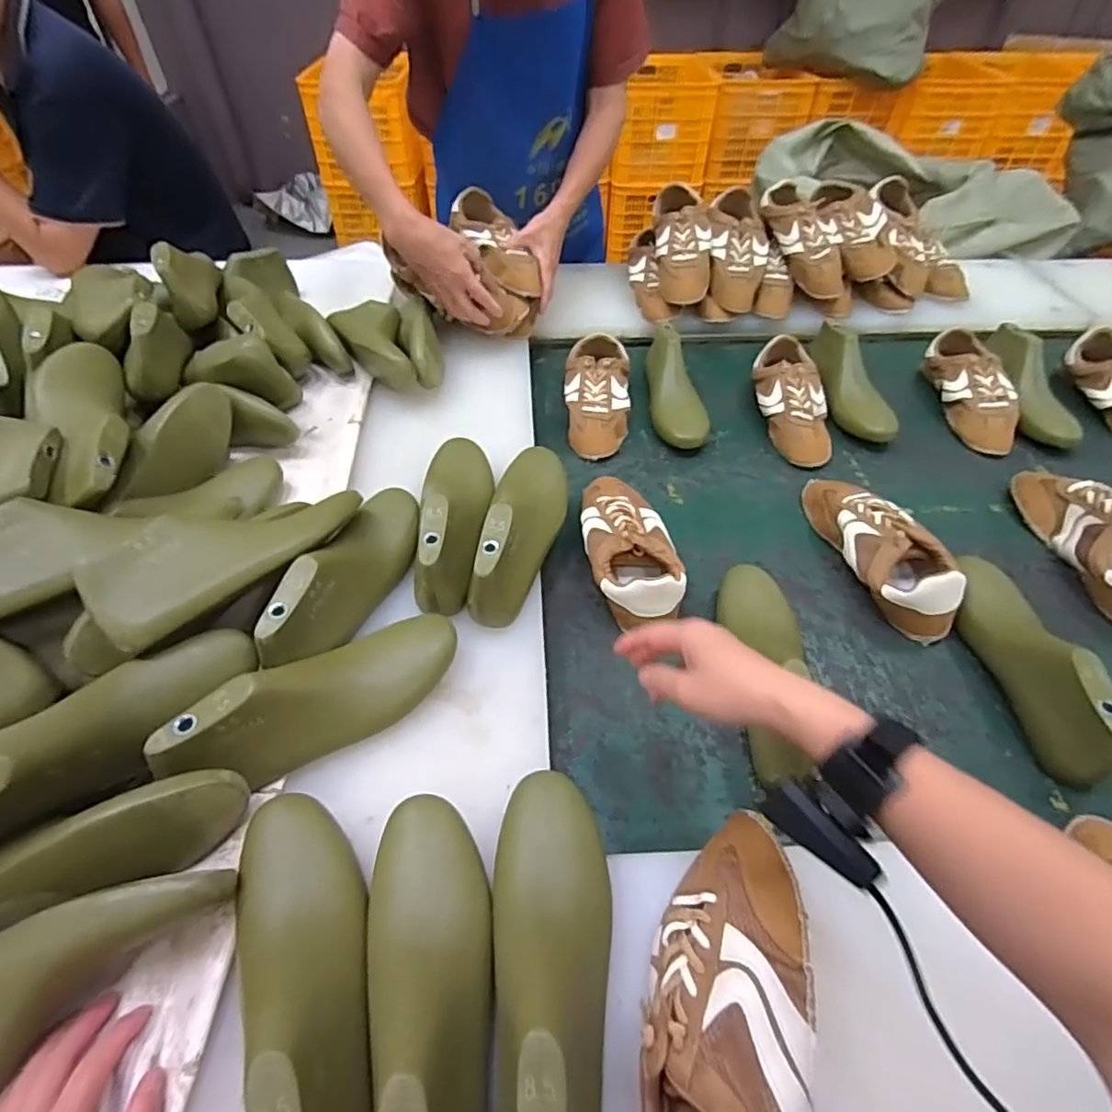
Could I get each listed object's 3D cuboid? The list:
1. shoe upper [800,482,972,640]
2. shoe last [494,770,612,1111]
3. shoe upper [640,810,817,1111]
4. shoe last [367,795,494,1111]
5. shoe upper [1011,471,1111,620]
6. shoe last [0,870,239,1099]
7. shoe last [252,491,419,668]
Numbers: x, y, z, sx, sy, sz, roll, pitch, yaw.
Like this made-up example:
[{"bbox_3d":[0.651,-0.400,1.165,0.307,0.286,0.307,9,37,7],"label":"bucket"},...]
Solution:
[{"bbox_3d":[0.389,-0.017,0.718,0.100,0.074,0.247,-7,50,-5],"label":"shoe upper"},{"bbox_3d":[-0.002,0.268,0.392,0.081,0.092,0.253,-1,36,0],"label":"shoe last"},{"bbox_3d":[0.103,0.286,0.369,0.089,0.071,0.232,9,50,8],"label":"shoe upper"},{"bbox_3d":[-0.078,0.282,0.380,0.079,0.093,0.253,-8,38,-6],"label":"shoe last"},{"bbox_3d":[0.660,-0.021,0.721,0.094,0.076,0.244,1,50,2],"label":"shoe upper"},{"bbox_3d":[-0.329,0.282,0.374,0.247,0.070,0.079,-18,52,-14],"label":"shoe last"},{"bbox_3d":[-0.203,0.008,0.601,0.067,0.088,0.242,11,51,10],"label":"shoe last"}]

